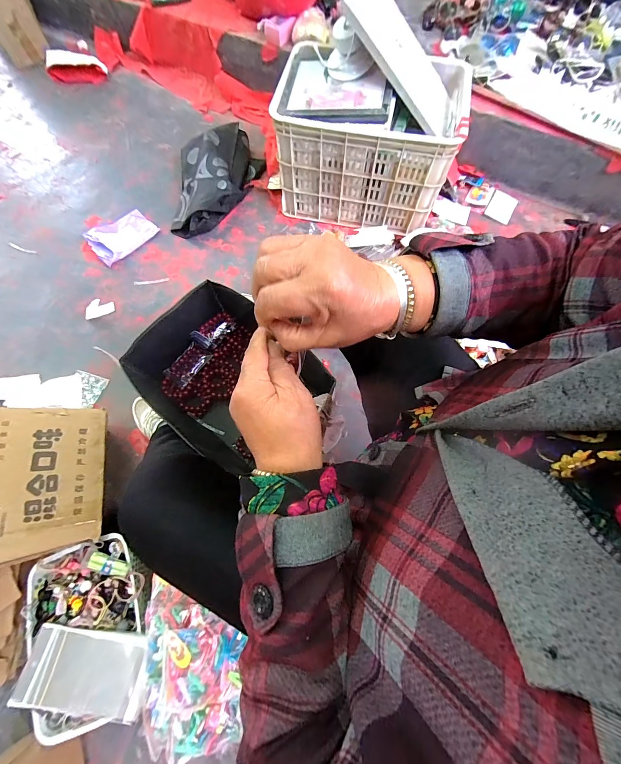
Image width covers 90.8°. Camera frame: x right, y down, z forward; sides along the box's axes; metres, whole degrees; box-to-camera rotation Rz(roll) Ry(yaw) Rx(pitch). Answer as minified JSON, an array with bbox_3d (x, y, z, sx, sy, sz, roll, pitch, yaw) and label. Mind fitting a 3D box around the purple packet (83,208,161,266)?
[{"bbox_3d":[-0.630,-0.495,1.026,0.211,0.044,0.131,-43,74,-14],"label":"purple packet"}]

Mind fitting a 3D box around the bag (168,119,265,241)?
[{"bbox_3d":[-0.329,-0.722,1.059,0.280,0.134,0.462,4,69,2],"label":"bag"}]

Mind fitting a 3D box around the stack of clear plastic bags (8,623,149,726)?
[{"bbox_3d":[-0.386,0.501,0.527,0.195,0.024,0.119,11,68,-4],"label":"stack of clear plastic bags"}]

